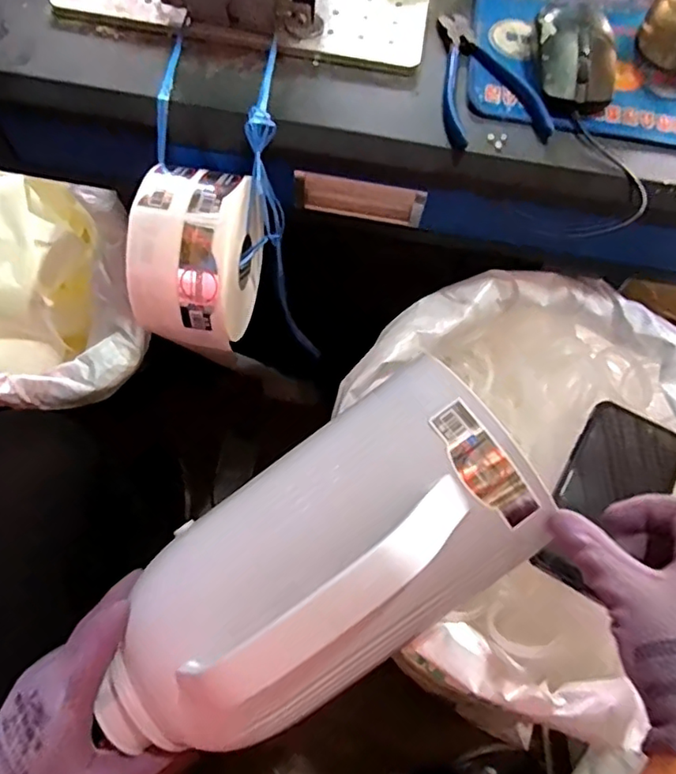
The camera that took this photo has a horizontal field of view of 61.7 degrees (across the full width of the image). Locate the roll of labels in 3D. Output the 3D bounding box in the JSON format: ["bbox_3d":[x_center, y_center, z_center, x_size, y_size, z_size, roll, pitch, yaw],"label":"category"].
[{"bbox_3d":[-0.109,-0.100,0.438,0.076,0.107,0.108,14,64,3],"label":"roll of labels"}]

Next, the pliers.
[{"bbox_3d":[0.113,-0.247,0.444,0.080,0.013,0.141,-6,65,-7],"label":"pliers"}]

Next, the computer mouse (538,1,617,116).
[{"bbox_3d":[0.187,-0.268,0.446,0.066,0.035,0.111,10,64,1],"label":"computer mouse"}]

